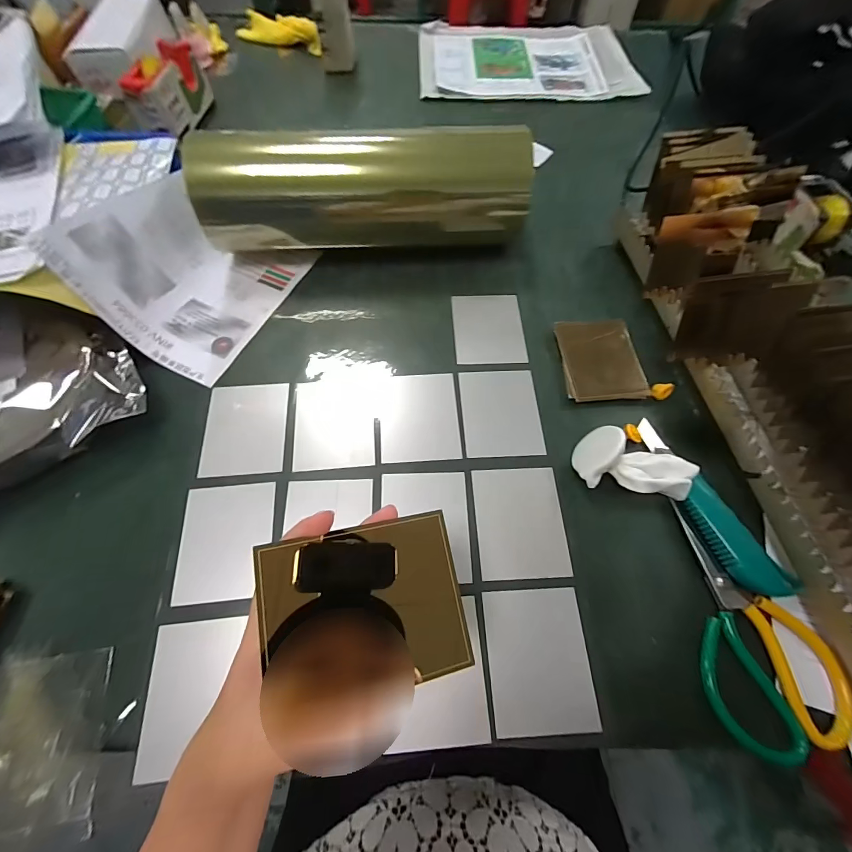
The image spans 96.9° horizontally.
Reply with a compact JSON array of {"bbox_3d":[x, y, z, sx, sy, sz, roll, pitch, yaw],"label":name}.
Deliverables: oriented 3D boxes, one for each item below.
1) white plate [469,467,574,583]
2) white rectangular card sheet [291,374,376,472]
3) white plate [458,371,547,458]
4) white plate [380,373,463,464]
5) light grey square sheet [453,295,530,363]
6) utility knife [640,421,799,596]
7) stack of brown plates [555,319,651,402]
[{"bbox_3d":[0.086,0.088,0.350,0.079,0.004,0.099,-2,66,-2],"label":"white plate"},{"bbox_3d":[-0.094,-0.005,0.392,0.080,0.004,0.102,-4,66,-3],"label":"white rectangular card sheet"},{"bbox_3d":[0.078,-0.015,0.397,0.079,0.004,0.098,-2,66,-2],"label":"white plate"},{"bbox_3d":[-0.007,-0.011,0.392,0.080,0.004,0.098,-3,66,-3],"label":"white plate"},{"bbox_3d":[0.073,-0.114,0.440,0.078,0.004,0.094,-1,66,-2],"label":"light grey square sheet"},{"bbox_3d":[0.252,0.070,0.343,0.039,0.016,0.174,-25,68,-12],"label":"utility knife"},{"bbox_3d":[0.192,-0.074,0.419,0.082,0.014,0.101,-2,66,-2],"label":"stack of brown plates"}]

